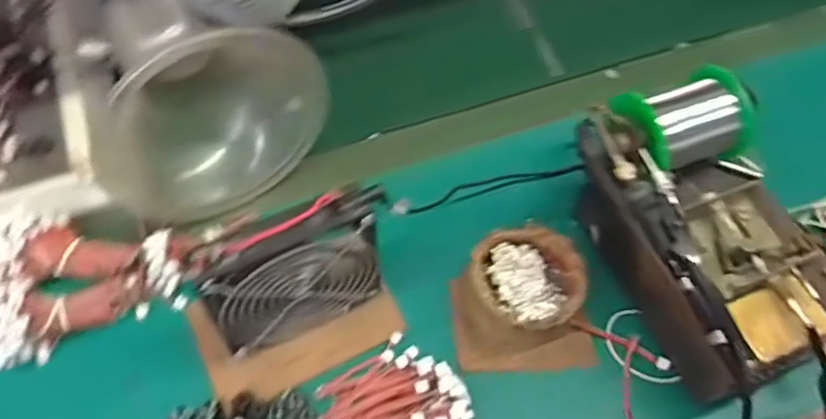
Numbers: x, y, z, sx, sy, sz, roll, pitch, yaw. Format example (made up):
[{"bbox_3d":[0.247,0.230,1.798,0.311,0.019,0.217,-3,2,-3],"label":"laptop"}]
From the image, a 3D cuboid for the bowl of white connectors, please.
[{"bbox_3d":[0.086,0.052,0.516,0.081,0.038,0.076,0,59,-1],"label":"bowl of white connectors"}]

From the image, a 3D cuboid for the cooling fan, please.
[{"bbox_3d":[-0.077,0.044,0.465,0.121,0.117,0.028,-24,62,-14],"label":"cooling fan"}]

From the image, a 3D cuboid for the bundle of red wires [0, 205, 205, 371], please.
[{"bbox_3d":[-0.251,0.039,0.516,0.157,0.055,0.107,-24,62,-15],"label":"bundle of red wires"}]

